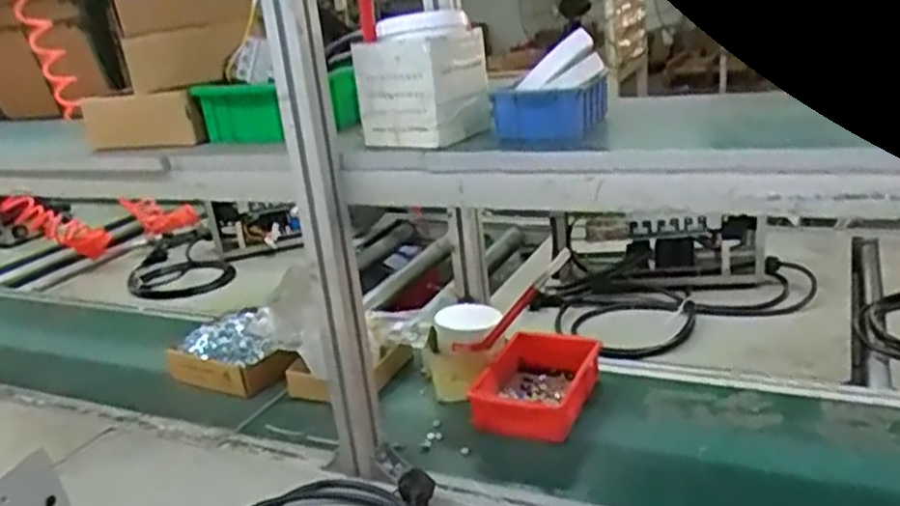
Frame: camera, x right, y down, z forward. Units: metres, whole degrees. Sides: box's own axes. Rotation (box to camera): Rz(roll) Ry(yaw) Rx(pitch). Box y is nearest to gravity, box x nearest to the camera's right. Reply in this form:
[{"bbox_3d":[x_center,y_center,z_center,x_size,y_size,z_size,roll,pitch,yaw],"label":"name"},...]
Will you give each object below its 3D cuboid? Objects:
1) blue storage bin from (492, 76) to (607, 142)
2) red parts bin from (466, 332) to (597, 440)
[{"bbox_3d":[0.103,-0.145,0.776,0.082,0.051,0.100,5,23,32],"label":"blue storage bin"},{"bbox_3d":[0.126,0.175,1.061,0.137,0.062,0.205,2,21,24],"label":"red parts bin"}]

